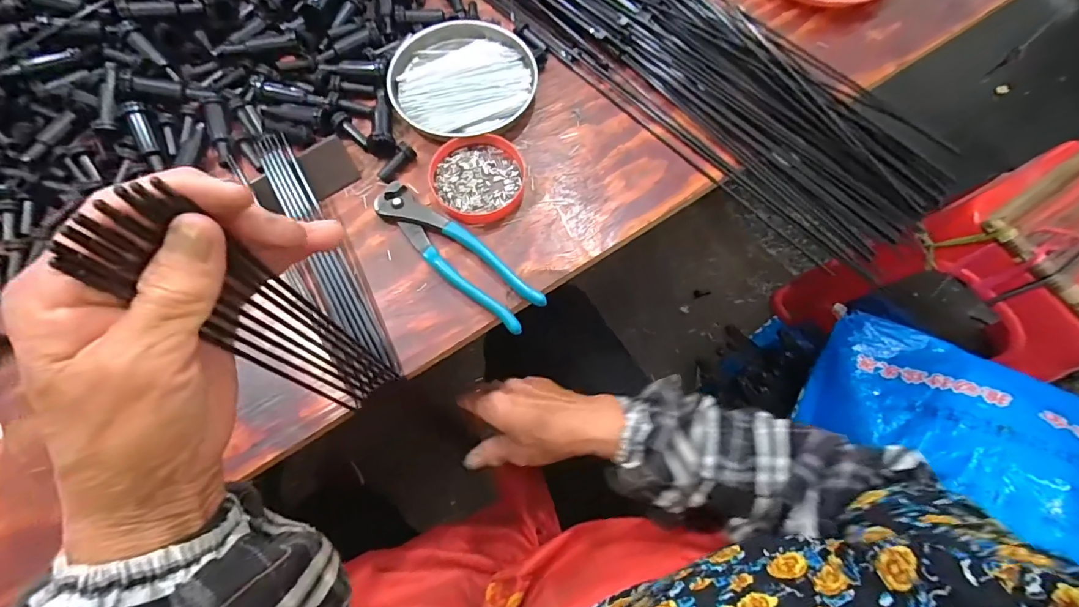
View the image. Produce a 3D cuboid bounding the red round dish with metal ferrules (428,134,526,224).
[{"bbox_3d":[-0.053,-0.107,0.405,0.078,0.010,0.079,0,70,-1],"label":"red round dish with metal ferrules"}]

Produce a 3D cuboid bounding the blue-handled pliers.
[{"bbox_3d":[-0.069,-0.040,0.383,0.163,0.013,0.039,39,74,12],"label":"blue-handled pliers"}]

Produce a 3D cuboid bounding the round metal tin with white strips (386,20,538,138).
[{"bbox_3d":[-0.070,-0.208,0.442,0.131,0.020,0.128,0,70,-1],"label":"round metal tin with white strips"}]

